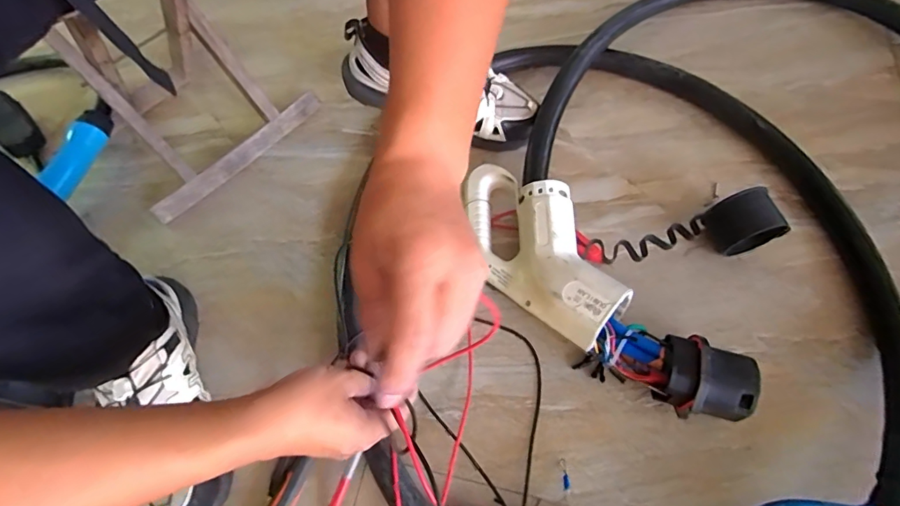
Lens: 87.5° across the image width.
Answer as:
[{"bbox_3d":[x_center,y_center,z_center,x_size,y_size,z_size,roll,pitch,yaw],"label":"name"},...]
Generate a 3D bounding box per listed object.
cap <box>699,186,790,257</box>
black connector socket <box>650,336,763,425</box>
[{"bbox_3d":[0.331,-0.033,0.535,0.071,0.067,0.064,-22,63,-8],"label":"cap"},{"bbox_3d":[0.242,0.123,0.453,0.078,0.071,0.067,7,62,6],"label":"black connector socket"}]

